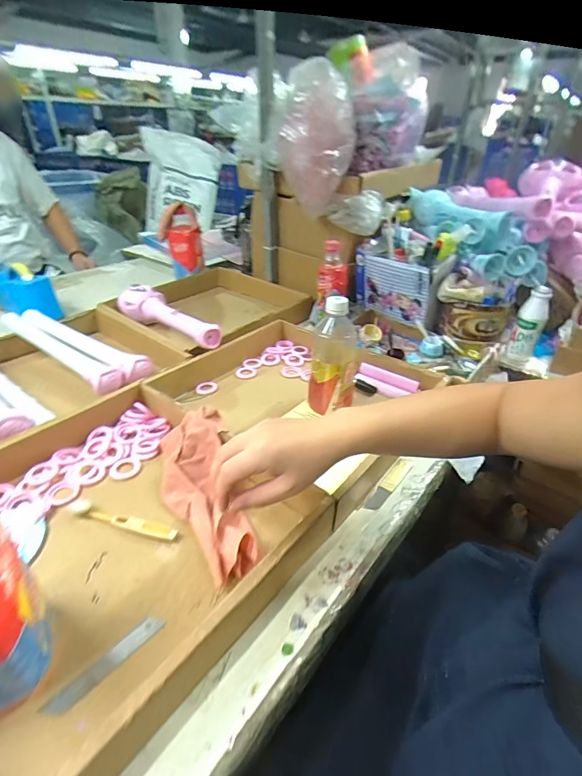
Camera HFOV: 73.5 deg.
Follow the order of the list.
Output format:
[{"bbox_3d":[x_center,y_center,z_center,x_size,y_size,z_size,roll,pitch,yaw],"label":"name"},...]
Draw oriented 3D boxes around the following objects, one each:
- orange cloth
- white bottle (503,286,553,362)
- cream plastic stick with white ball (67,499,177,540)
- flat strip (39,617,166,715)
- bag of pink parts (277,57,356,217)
[{"bbox_3d":[-0.104,0.117,0.469,0.087,0.051,0.234,-11,39,-22],"label":"orange cloth"},{"bbox_3d":[0.478,-0.127,0.780,0.050,0.147,0.042,24,40,30],"label":"white bottle"},{"bbox_3d":[-0.198,0.152,0.452,0.142,0.008,0.018,11,35,14],"label":"cream plastic stick with white ball"},{"bbox_3d":[-0.156,0.234,0.333,0.017,0.004,0.097,28,42,34],"label":"flat strip"},{"bbox_3d":[0.051,-0.487,0.780,0.147,0.238,0.148,4,34,3],"label":"bag of pink parts"}]

